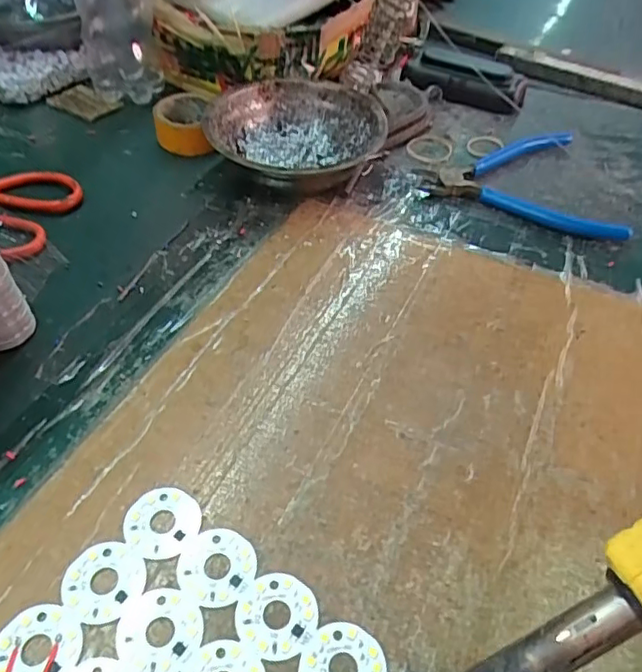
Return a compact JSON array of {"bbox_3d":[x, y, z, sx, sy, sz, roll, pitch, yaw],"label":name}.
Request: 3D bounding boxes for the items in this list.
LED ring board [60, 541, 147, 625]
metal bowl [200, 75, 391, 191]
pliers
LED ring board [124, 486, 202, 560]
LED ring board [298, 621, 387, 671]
[{"bbox_3d":[-0.085,0.095,0.231,0.031,0.004,0.030,29,51,22],"label":"LED ring board"},{"bbox_3d":[-0.018,-0.139,0.431,0.120,0.042,0.120,2,46,-2],"label":"metal bowl"},{"bbox_3d":[0.167,-0.124,0.451,0.138,0.012,0.125,22,49,17],"label":"pliers"},{"bbox_3d":[-0.066,0.077,0.249,0.030,0.004,0.031,1,46,-3],"label":"LED ring board"},{"bbox_3d":[0.008,0.119,0.215,0.030,0.004,0.030,26,50,20],"label":"LED ring board"}]

